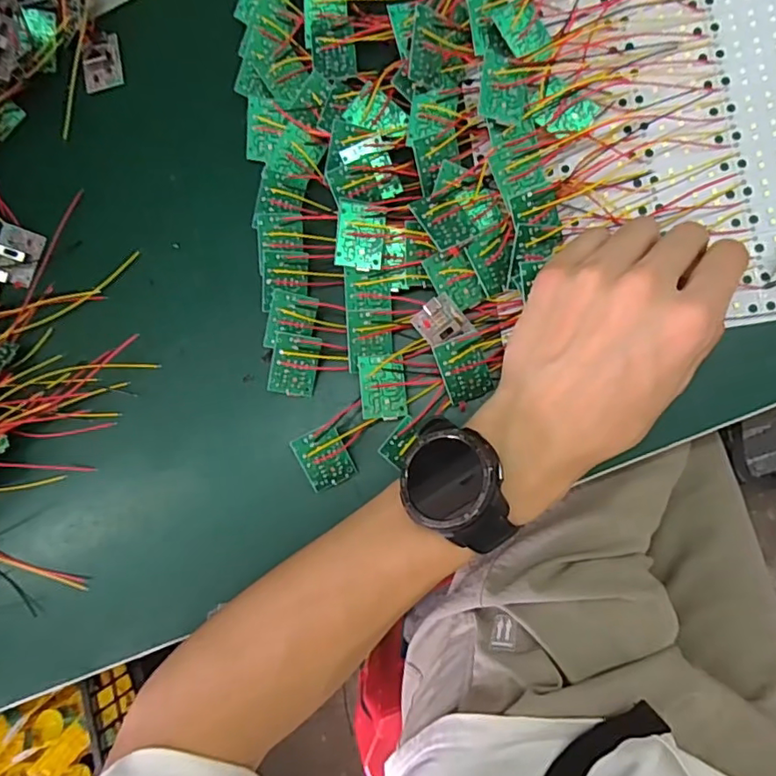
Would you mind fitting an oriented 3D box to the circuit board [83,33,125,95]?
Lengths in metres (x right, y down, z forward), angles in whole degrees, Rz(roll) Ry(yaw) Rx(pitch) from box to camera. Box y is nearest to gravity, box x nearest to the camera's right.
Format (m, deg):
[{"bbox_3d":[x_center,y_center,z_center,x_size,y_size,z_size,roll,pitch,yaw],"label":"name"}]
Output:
[{"bbox_3d":[-0.188,-0.214,0.363,0.024,0.010,0.038,-10,85,7],"label":"circuit board"}]

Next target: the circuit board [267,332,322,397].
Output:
[{"bbox_3d":[-0.054,-0.013,0.322,0.026,0.004,0.035,8,105,-16],"label":"circuit board"}]

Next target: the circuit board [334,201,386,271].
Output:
[{"bbox_3d":[-0.015,-0.084,0.307,0.026,0.004,0.036,6,89,-6],"label":"circuit board"}]

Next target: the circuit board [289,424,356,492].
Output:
[{"bbox_3d":[-0.035,0.040,0.313,0.027,0.004,0.034,-27,110,-8],"label":"circuit board"}]

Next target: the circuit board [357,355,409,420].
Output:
[{"bbox_3d":[-0.003,0.000,0.311,0.026,0.004,0.035,-4,87,-16],"label":"circuit board"}]

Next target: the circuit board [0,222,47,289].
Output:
[{"bbox_3d":[-0.243,-0.086,0.358,0.028,0.008,0.037,17,89,9],"label":"circuit board"}]

